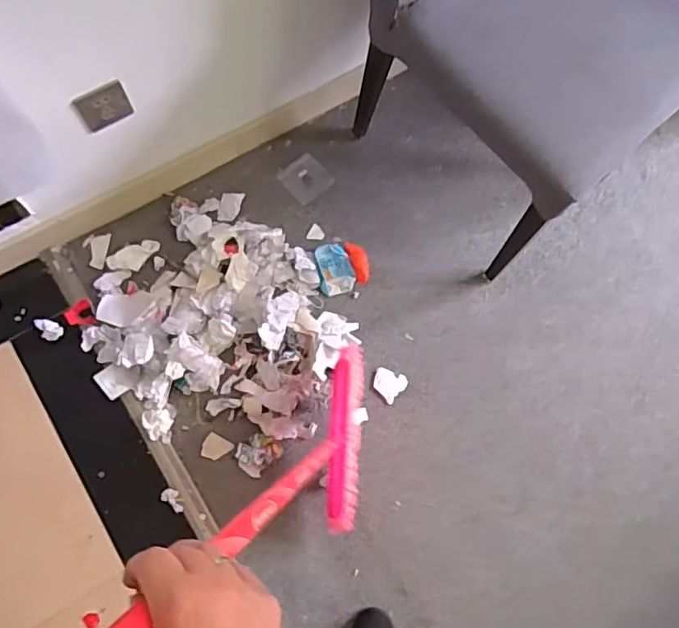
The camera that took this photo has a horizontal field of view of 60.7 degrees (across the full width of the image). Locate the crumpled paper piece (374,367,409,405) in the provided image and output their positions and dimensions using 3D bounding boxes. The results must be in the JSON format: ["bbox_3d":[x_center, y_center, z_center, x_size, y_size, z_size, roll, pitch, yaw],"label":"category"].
[{"bbox_3d":[0.107,0.150,1.260,0.068,0.010,0.068,36,75,9],"label":"crumpled paper piece"}]

